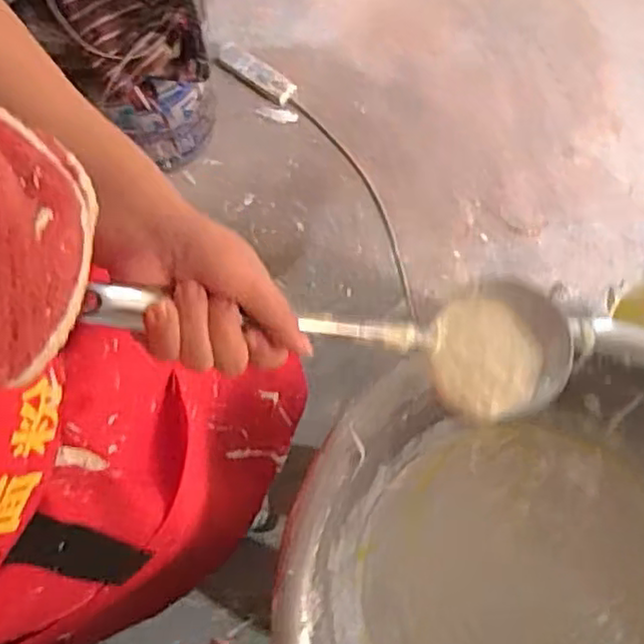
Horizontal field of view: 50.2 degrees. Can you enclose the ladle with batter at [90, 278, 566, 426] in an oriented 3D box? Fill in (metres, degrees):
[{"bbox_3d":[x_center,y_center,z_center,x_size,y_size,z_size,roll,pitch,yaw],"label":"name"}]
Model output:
[{"bbox_3d":[0.018,0.008,0.423,0.317,0.063,0.090,7,78,-30],"label":"ladle with batter"}]

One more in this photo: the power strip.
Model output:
[{"bbox_3d":[-0.147,-0.561,1.559,0.187,0.038,0.068,33,78,9],"label":"power strip"}]

